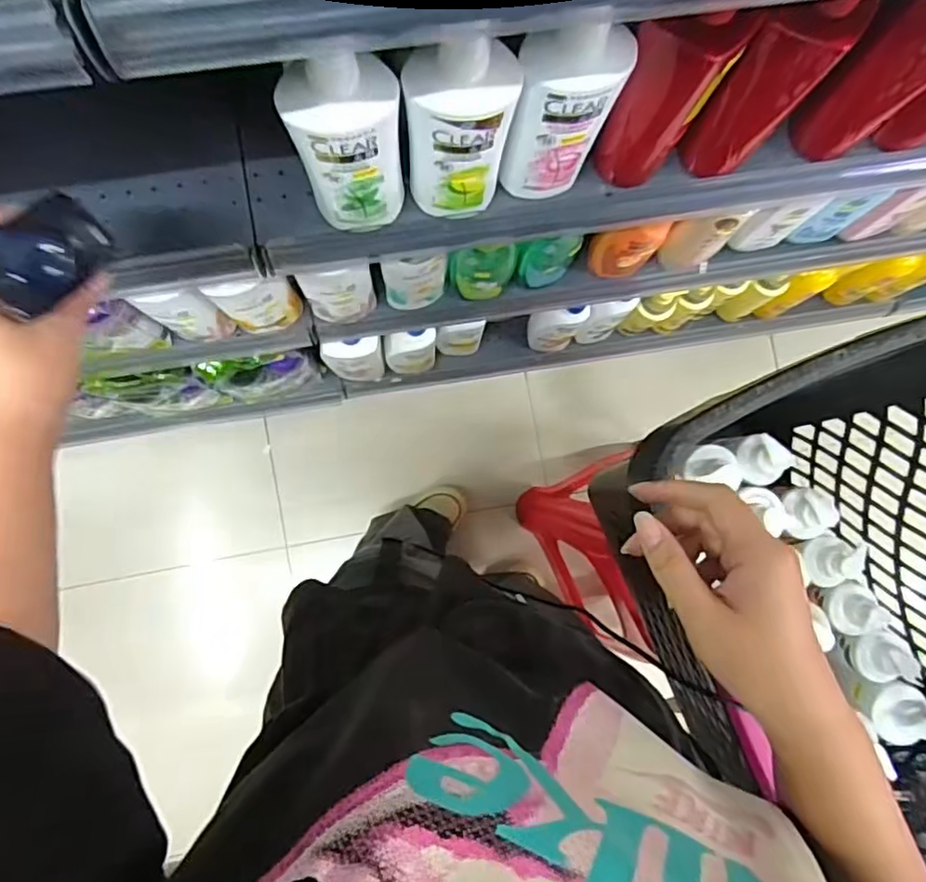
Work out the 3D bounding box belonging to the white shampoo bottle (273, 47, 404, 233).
[{"bbox_3d":[-0.095,-0.240,0.520,0.085,0.205,0.046,-4,86,-4],"label":"white shampoo bottle"}]

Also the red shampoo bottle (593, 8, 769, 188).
[{"bbox_3d":[0.174,-0.297,0.547,0.074,0.207,0.054,-26,88,-6],"label":"red shampoo bottle"}]

